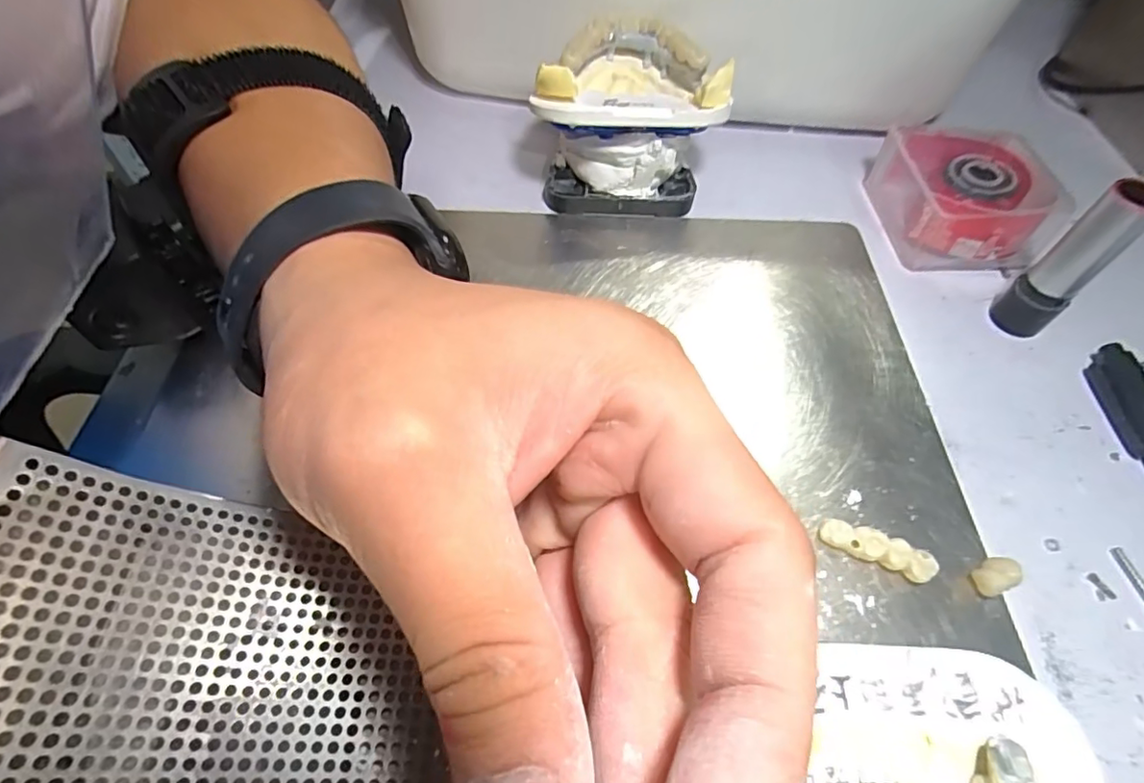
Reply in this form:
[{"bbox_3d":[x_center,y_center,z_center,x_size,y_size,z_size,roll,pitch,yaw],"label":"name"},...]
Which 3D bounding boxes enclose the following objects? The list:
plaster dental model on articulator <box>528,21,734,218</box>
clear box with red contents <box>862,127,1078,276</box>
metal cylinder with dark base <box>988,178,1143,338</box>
[{"bbox_3d":[0.026,-0.118,0.245,0.075,0.057,0.065,7,57,4],"label":"plaster dental model on articulator"},{"bbox_3d":[0.166,-0.084,0.238,0.052,0.032,0.060,1,57,0],"label":"clear box with red contents"},{"bbox_3d":[0.174,-0.044,0.196,0.014,0.059,0.018,-37,64,-22],"label":"metal cylinder with dark base"}]

